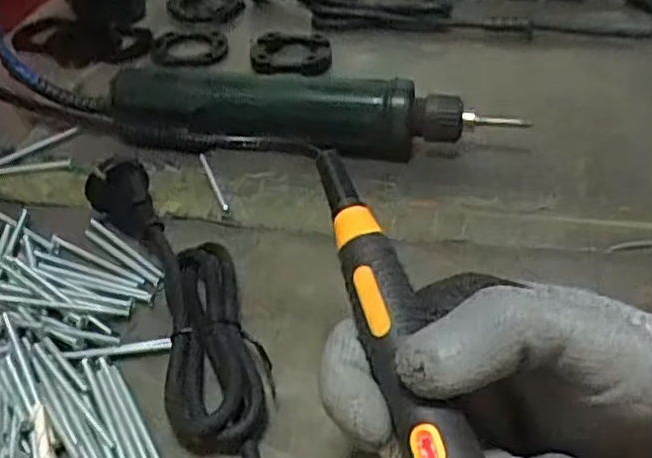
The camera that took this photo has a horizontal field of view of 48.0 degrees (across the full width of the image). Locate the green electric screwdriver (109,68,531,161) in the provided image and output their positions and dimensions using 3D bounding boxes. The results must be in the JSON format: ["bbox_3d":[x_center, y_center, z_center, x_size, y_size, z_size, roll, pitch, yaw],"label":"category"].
[{"bbox_3d":[-0.012,-0.071,0.453,0.252,0.039,0.044,7,42,9],"label":"green electric screwdriver"}]

